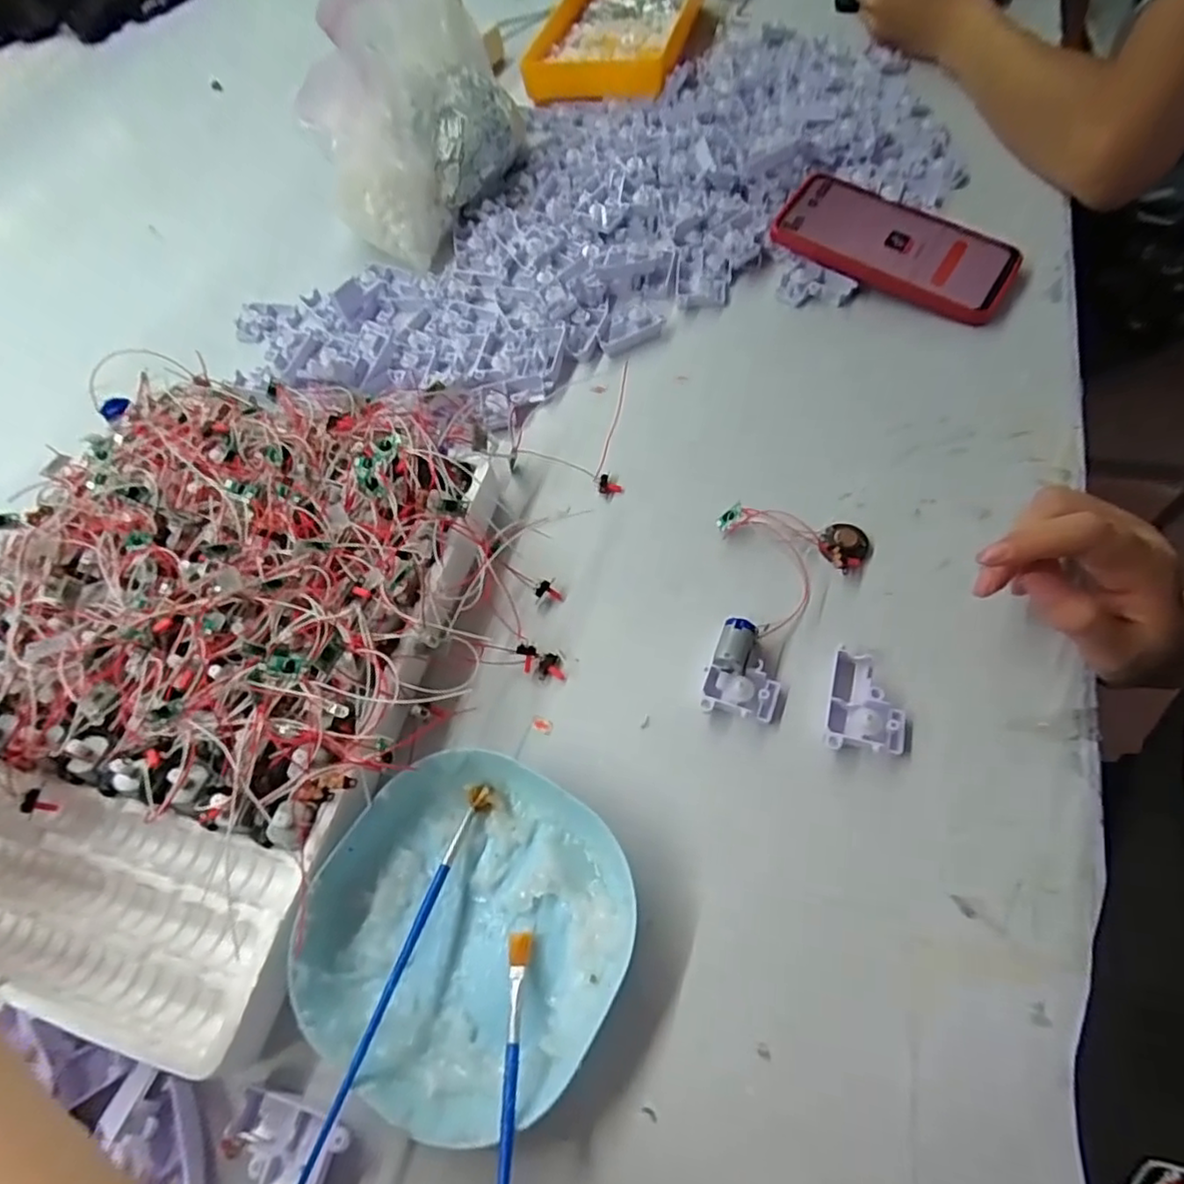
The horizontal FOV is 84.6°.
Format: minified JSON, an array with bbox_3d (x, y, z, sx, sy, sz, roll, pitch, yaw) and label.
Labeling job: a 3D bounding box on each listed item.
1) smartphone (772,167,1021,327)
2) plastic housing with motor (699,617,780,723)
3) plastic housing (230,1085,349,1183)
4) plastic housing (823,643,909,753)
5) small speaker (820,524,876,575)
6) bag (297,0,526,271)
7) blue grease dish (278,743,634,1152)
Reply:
[{"bbox_3d":[0.220,-0.253,0.469,0.161,0.016,0.079,32,75,12],"label":"smartphone"},{"bbox_3d":[0.077,0.040,0.328,0.035,0.025,0.045,12,62,15],"label":"plastic housing with motor"},{"bbox_3d":[-0.120,0.221,0.250,0.050,0.022,0.042,5,60,12],"label":"plastic housing"},{"bbox_3d":[0.134,0.053,0.315,0.035,0.010,0.053,12,62,15],"label":"plastic housing"},{"bbox_3d":[0.141,-0.026,0.361,0.027,0.010,0.030,19,64,19],"label":"small speaker"},{"bbox_3d":[-0.142,-0.403,0.543,0.114,0.162,0.173,29,68,23],"label":"bag"},{"bbox_3d":[-0.053,0.143,0.281,0.129,0.029,0.131,-4,59,6],"label":"blue grease dish"}]

